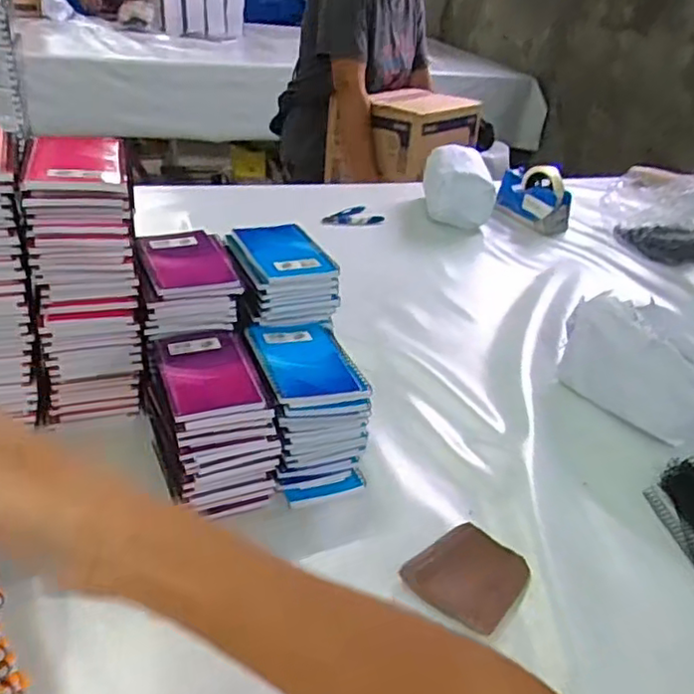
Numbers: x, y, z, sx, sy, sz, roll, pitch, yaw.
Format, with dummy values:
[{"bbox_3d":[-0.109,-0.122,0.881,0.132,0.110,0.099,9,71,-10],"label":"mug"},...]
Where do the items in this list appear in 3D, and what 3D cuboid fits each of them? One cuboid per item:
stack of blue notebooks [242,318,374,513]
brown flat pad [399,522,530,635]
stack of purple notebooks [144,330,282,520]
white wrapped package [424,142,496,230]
[{"bbox_3d":[-0.044,0.064,0.694,0.103,0.128,0.152,-7,34,-21],"label":"stack of blue notebooks"},{"bbox_3d":[0.111,0.202,0.592,0.090,0.022,0.095,29,38,32],"label":"brown flat pad"},{"bbox_3d":[-0.137,0.069,0.655,0.105,0.108,0.162,-7,34,-21],"label":"stack of purple notebooks"},{"bbox_3d":[0.234,-0.333,1.384,0.152,0.140,0.163,10,32,4],"label":"white wrapped package"}]

